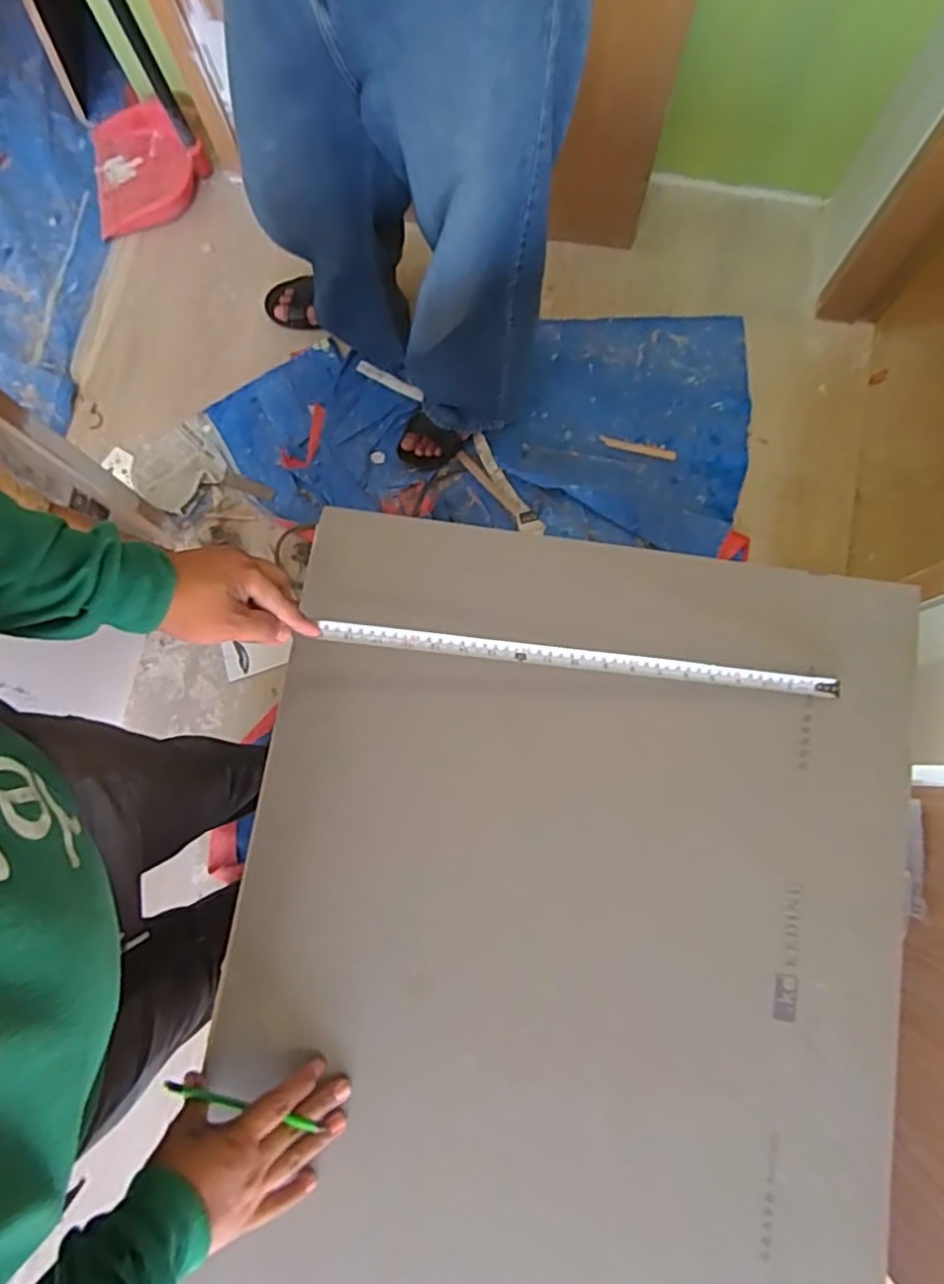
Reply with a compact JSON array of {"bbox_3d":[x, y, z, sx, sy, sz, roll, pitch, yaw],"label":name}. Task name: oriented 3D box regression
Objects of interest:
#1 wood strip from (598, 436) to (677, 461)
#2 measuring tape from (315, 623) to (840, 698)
[{"bbox_3d":[0.334,-0.392,1.355,0.155,0.006,0.022,15,71,7],"label":"wood strip"},{"bbox_3d":[0.107,0.016,0.609,0.471,0.007,0.018,7,70,-6],"label":"measuring tape"}]

